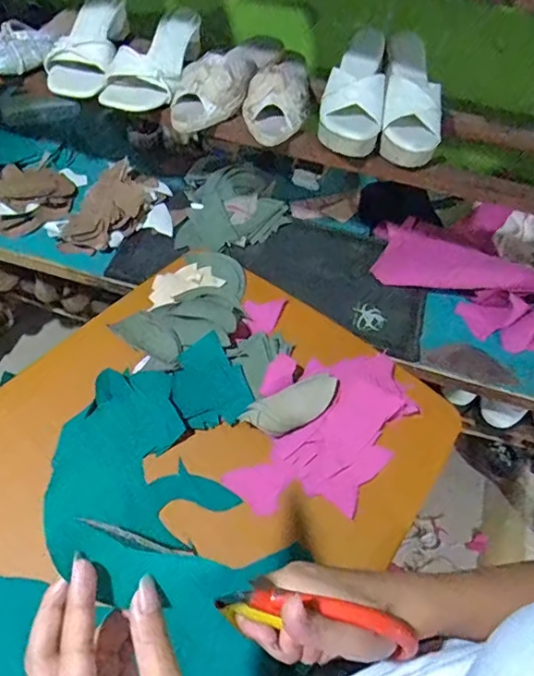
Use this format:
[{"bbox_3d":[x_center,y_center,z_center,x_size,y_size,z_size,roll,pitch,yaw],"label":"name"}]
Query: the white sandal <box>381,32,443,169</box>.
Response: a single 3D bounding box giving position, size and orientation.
[{"bbox_3d":[0.203,-0.340,0.725,0.077,0.072,0.226,8,56,1],"label":"white sandal"}]

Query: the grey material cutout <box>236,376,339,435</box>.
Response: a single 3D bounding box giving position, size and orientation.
[{"bbox_3d":[0.035,0.080,0.617,0.126,0.023,0.044,-22,61,-18],"label":"grey material cutout"}]

